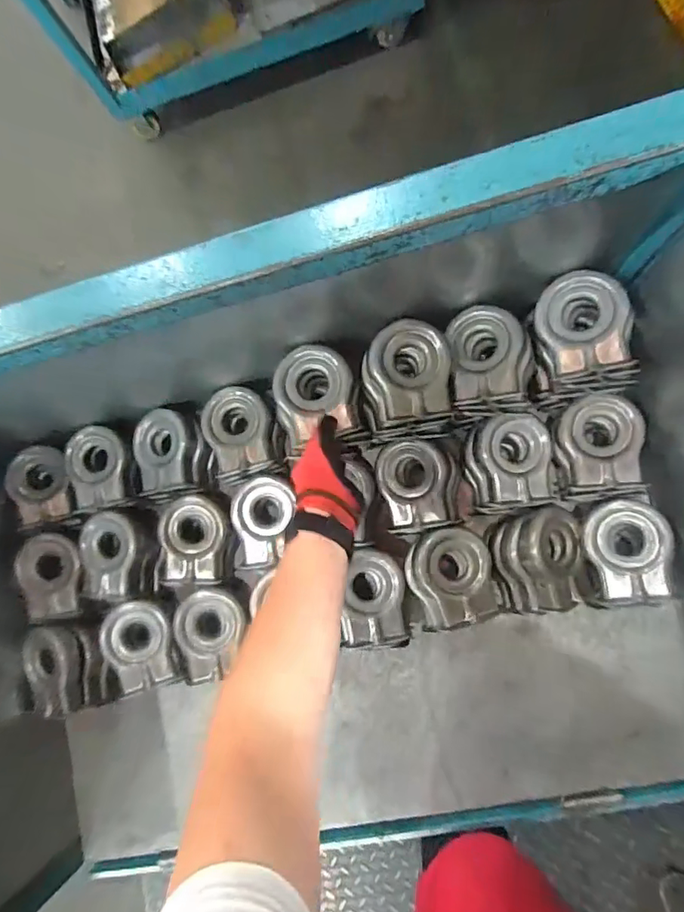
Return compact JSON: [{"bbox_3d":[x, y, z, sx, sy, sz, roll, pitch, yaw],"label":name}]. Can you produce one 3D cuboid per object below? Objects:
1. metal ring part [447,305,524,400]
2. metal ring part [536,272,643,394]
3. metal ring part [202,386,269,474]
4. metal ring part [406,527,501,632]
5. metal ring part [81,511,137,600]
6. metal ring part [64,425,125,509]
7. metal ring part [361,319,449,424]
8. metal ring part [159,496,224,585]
[{"bbox_3d":[0.176,-0.127,0.621,0.087,0.039,0.112,-4,84,8],"label":"metal ring part"},{"bbox_3d":[0.291,-0.145,0.597,0.109,0.070,0.130,-6,84,8],"label":"metal ring part"},{"bbox_3d":[-0.151,-0.038,0.718,0.096,0.045,0.116,-11,83,7],"label":"metal ring part"},{"bbox_3d":[0.142,0.157,0.659,0.105,0.035,0.120,-15,83,7],"label":"metal ring part"},{"bbox_3d":[-0.346,0.144,0.731,0.088,0.023,0.121,2,85,8],"label":"metal ring part"},{"bbox_3d":[-0.369,0.014,0.751,0.089,0.027,0.116,-9,83,7],"label":"metal ring part"},{"bbox_3d":[0.078,-0.102,0.608,0.101,0.037,0.113,-8,83,7],"label":"metal ring part"},{"bbox_3d":[-0.214,0.121,0.714,0.081,0.031,0.120,2,85,8],"label":"metal ring part"}]

